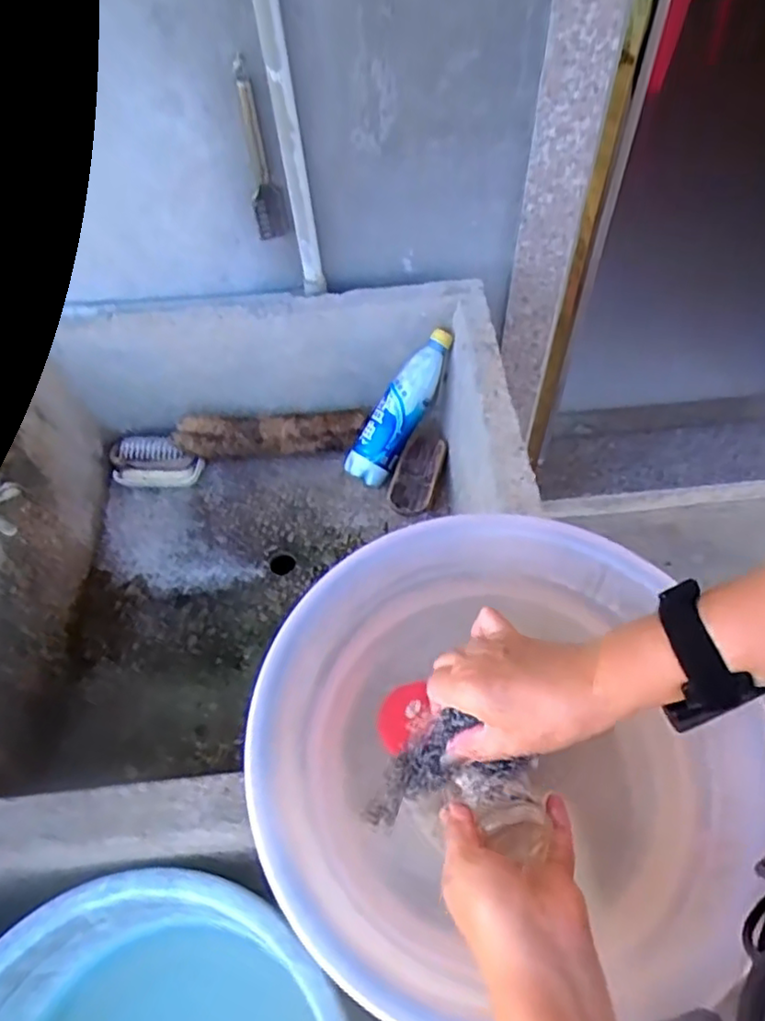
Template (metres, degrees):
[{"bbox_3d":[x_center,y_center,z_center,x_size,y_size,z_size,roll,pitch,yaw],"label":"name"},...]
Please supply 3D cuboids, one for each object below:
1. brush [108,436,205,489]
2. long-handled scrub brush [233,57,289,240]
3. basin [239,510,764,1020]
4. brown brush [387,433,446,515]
[{"bbox_3d":[-0.330,-0.071,0.927,0.137,0.050,0.071,0,58,4],"label":"brush"},{"bbox_3d":[-0.145,-0.414,0.737,0.038,0.205,0.017,1,58,5],"label":"long-handled scrub brush"},{"bbox_3d":[0.071,0.167,0.477,0.322,0.119,0.301,-2,58,3],"label":"basin"},{"bbox_3d":[0.046,-0.050,0.860,0.062,0.030,0.128,11,59,10],"label":"brown brush"}]

